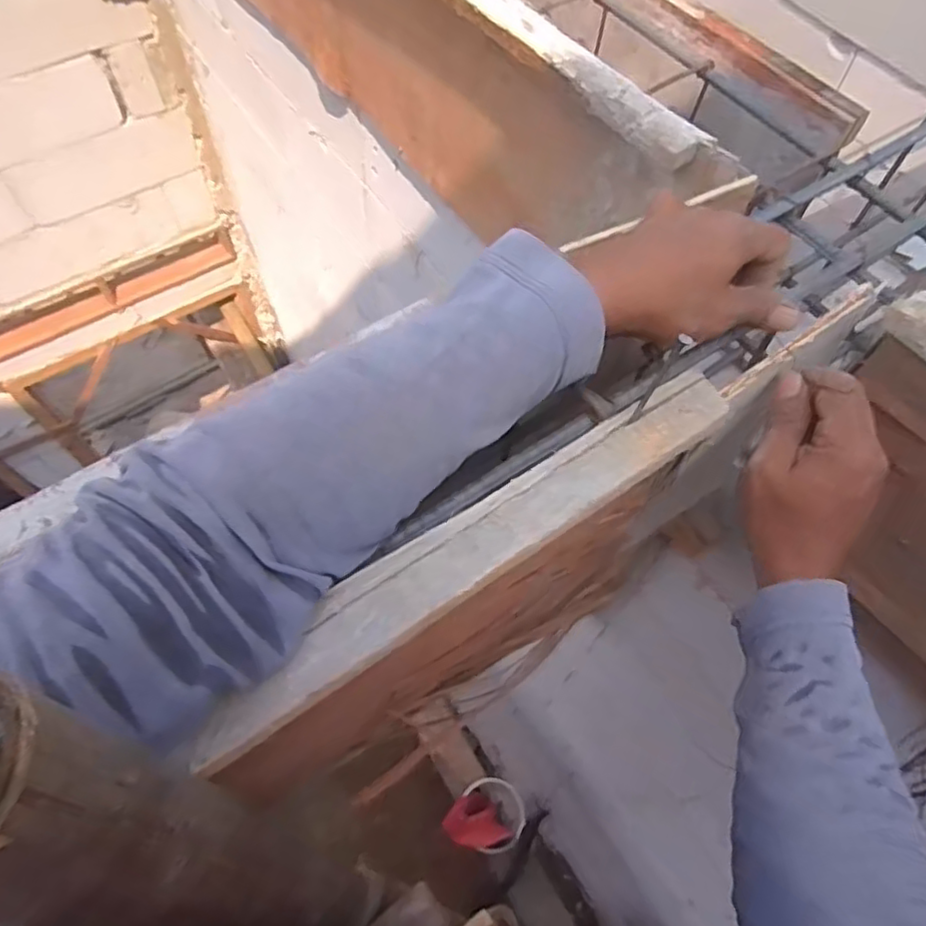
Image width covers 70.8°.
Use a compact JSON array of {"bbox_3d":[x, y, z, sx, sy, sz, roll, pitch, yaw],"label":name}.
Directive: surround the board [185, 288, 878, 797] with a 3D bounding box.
[{"bbox_3d":[0.060,0.074,0.468,0.470,0.268,0.034,-31,66,-17],"label":"board"}]

